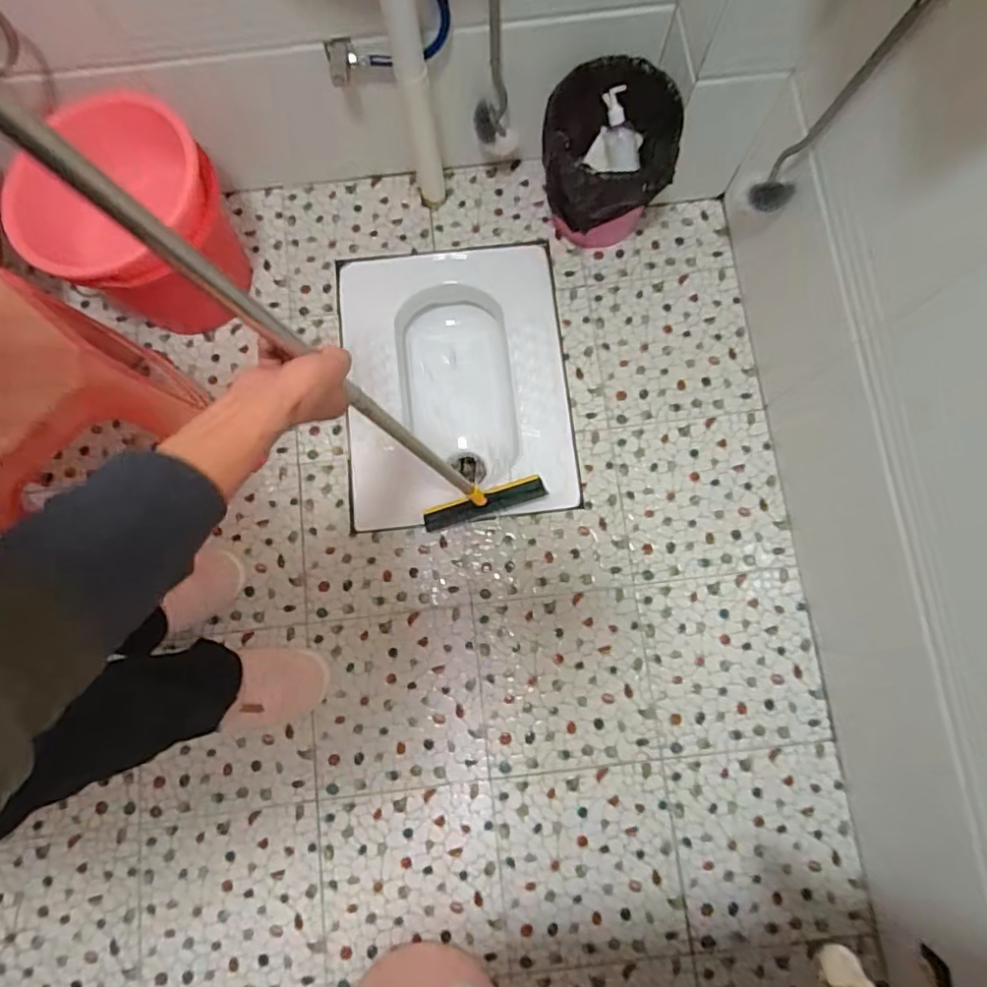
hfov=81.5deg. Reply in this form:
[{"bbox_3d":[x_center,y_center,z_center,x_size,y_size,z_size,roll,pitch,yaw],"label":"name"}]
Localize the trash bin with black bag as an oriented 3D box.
[{"bbox_3d":[0.212,-0.605,1.075,0.236,0.231,0.242,3,79,1],"label":"trash bin with black bag"}]

